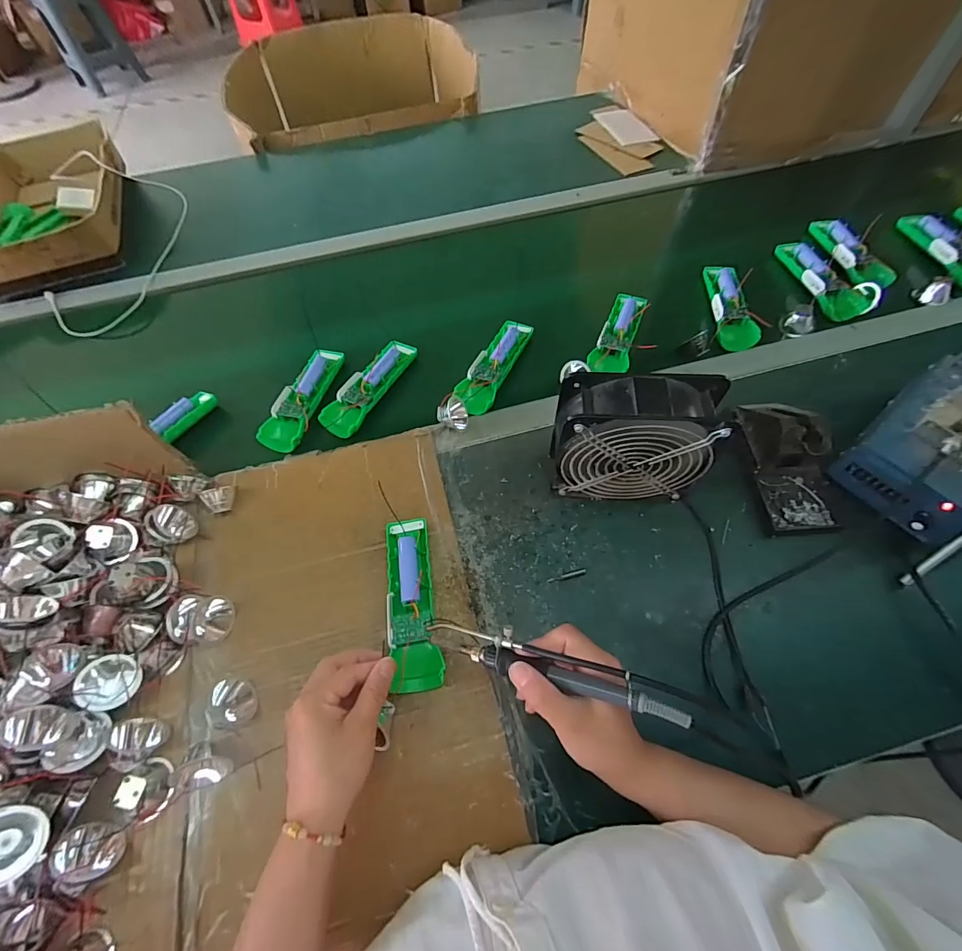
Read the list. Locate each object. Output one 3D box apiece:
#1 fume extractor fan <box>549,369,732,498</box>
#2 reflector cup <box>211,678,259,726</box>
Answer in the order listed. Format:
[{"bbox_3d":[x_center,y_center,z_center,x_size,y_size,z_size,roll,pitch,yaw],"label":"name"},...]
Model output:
[{"bbox_3d":[0.148,-0.029,0.450,0.150,0.163,0.061,3,62,3],"label":"fume extractor fan"},{"bbox_3d":[-0.222,0.204,0.394,0.036,0.024,0.034,-1,61,2],"label":"reflector cup"}]

